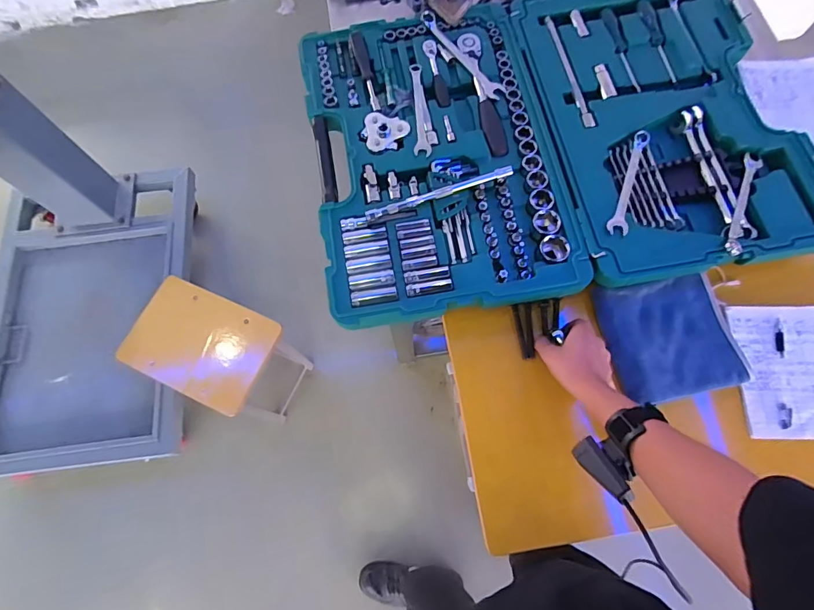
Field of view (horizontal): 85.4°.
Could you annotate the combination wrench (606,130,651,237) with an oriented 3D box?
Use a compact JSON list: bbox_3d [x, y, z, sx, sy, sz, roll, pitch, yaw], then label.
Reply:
[{"bbox_3d":[0.336,-0.187,0.669,0.028,0.018,0.195,19,73,9],"label":"combination wrench"}]

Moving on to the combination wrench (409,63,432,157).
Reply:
[{"bbox_3d":[0.019,-0.317,0.716,0.025,0.011,0.178,-4,71,1],"label":"combination wrench"}]

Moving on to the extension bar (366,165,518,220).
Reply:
[{"bbox_3d":[0.048,-0.167,0.654,0.223,0.017,0.019,-18,71,-4],"label":"extension bar"}]

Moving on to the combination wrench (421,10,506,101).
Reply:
[{"bbox_3d":[0.092,-0.427,0.751,0.030,0.015,0.214,-34,73,-9],"label":"combination wrench"}]

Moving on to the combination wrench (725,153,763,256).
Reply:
[{"bbox_3d":[0.493,-0.149,0.647,0.026,0.016,0.183,25,74,10],"label":"combination wrench"}]

